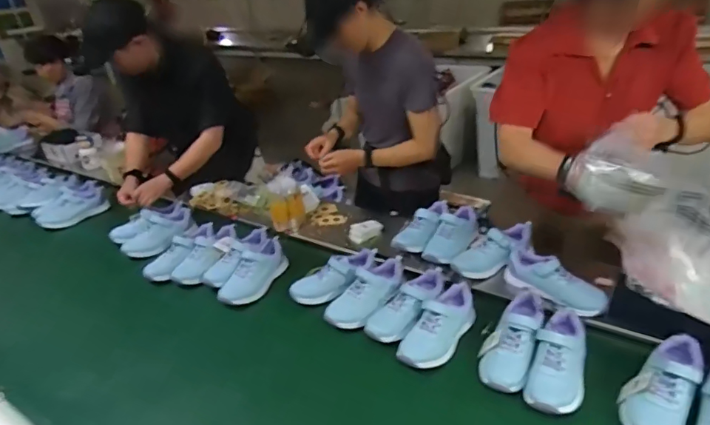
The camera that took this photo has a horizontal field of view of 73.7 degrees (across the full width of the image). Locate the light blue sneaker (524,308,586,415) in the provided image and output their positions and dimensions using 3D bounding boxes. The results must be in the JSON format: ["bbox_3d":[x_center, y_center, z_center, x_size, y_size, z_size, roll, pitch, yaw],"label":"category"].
[{"bbox_3d":[0.395,0.275,0.916,0.093,0.070,0.231,8,30,25],"label":"light blue sneaker"}]

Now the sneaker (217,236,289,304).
[{"bbox_3d":[-0.265,0.159,1.271,0.100,0.082,0.242,8,30,24],"label":"sneaker"}]

